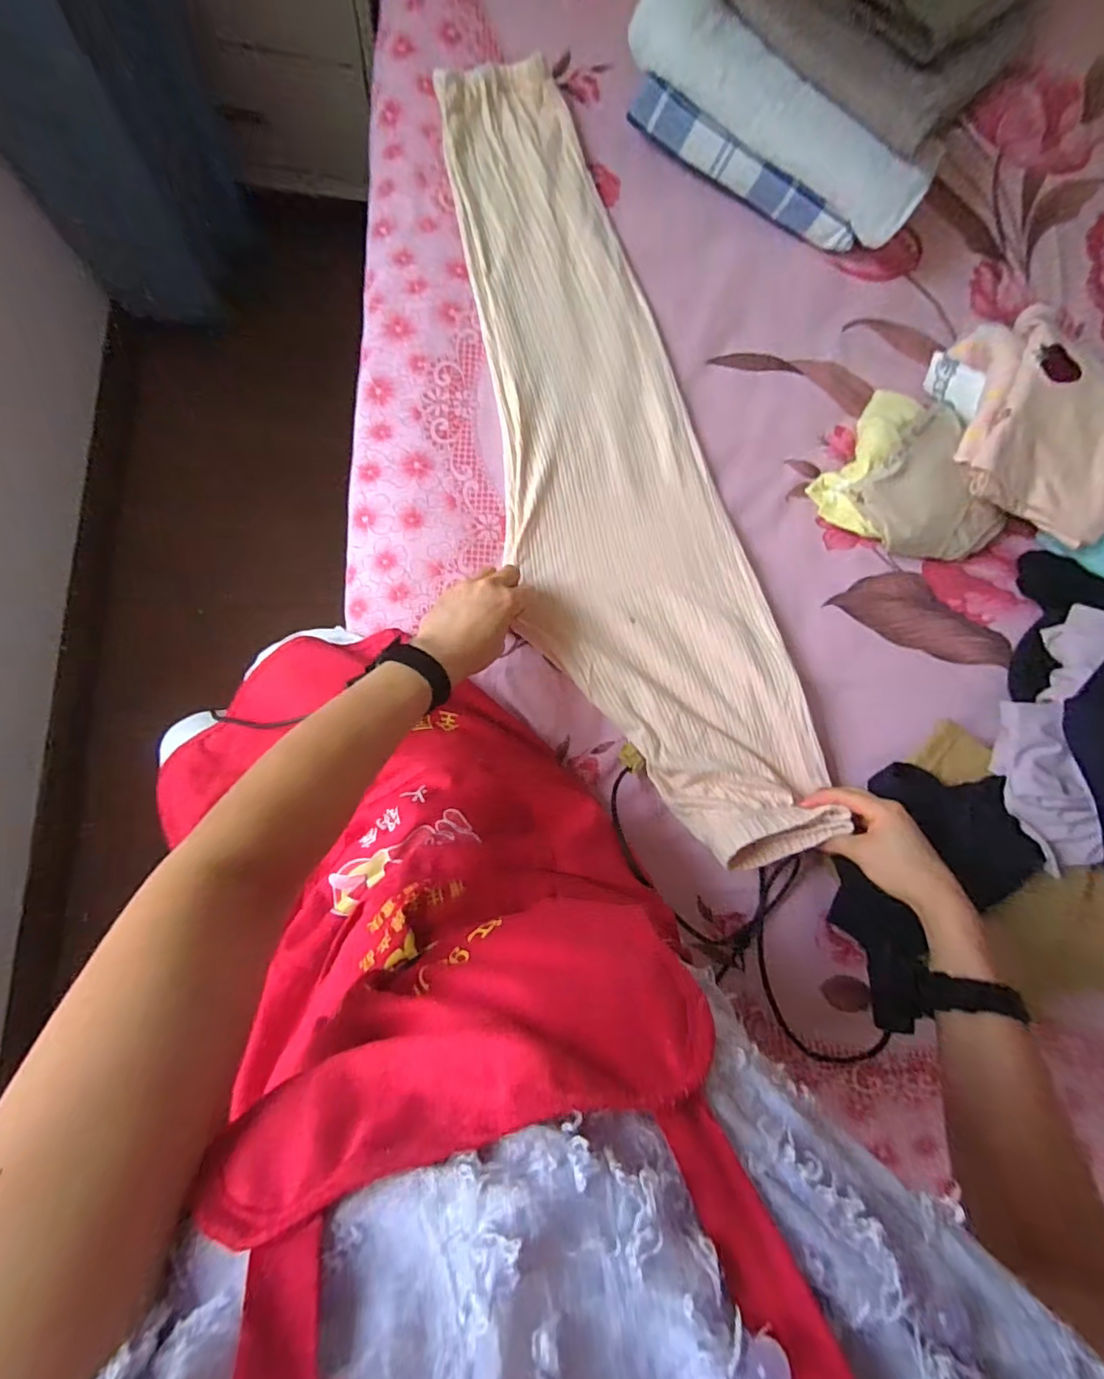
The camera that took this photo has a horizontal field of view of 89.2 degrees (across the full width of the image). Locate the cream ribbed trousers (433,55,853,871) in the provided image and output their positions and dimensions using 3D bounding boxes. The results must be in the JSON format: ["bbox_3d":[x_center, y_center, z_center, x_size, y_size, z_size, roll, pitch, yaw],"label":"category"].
[{"bbox_3d":[0.062,-0.251,0.605,0.255,0.064,0.873,-17,85,-9],"label":"cream ribbed trousers"}]

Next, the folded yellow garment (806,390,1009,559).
[{"bbox_3d":[0.425,-0.248,0.664,0.179,0.064,0.224,-29,90,-10],"label":"folded yellow garment"}]

